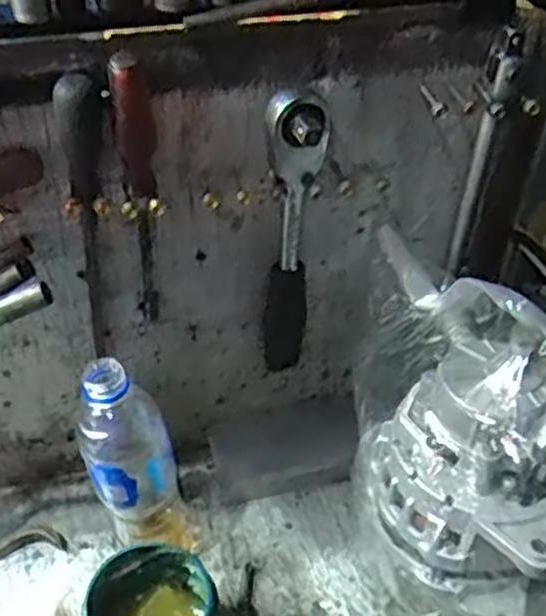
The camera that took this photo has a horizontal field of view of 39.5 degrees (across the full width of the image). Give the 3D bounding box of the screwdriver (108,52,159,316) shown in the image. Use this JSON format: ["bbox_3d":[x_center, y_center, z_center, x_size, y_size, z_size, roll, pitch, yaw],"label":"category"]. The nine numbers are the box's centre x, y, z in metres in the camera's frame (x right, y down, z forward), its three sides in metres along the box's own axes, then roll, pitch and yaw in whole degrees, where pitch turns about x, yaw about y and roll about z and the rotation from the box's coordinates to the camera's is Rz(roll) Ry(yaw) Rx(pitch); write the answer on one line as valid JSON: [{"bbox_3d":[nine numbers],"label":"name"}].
[{"bbox_3d":[-0.088,-0.068,0.498,0.019,0.203,0.020,-7,48,-10],"label":"screwdriver"}]

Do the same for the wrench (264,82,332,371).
[{"bbox_3d":[0.013,-0.039,0.555,0.042,0.243,0.035,3,42,1],"label":"wrench"}]

